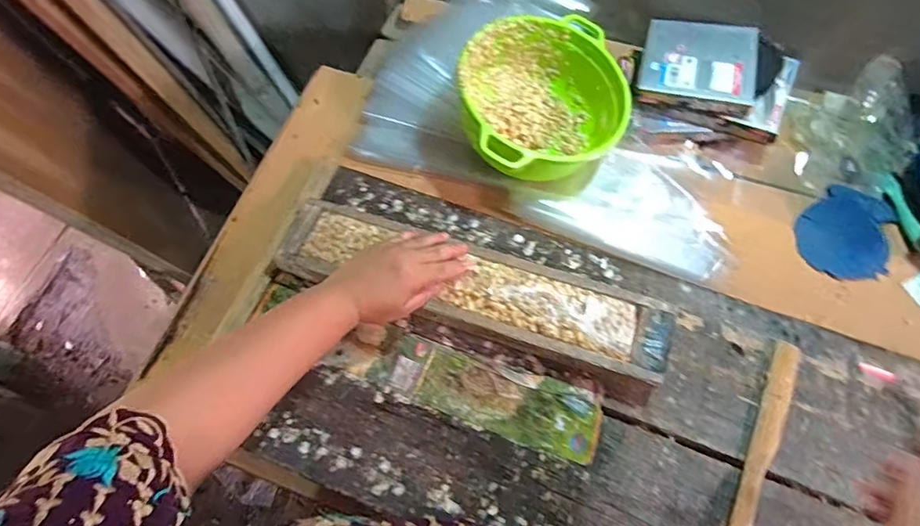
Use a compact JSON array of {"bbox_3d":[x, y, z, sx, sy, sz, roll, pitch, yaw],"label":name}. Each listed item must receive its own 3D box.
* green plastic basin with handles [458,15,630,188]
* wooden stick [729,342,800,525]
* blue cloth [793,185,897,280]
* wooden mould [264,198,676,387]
[{"bbox_3d":[0.103,-0.201,0.615,0.199,0.105,0.200,-1,67,2],"label":"green plastic basin with handles"},{"bbox_3d":[0.300,0.180,0.478,0.028,0.012,0.228,24,70,12],"label":"wooden stick"},{"bbox_3d":[0.485,-0.038,0.614,0.100,0.013,0.132,28,71,14],"label":"blue cloth"},{"bbox_3d":[0.010,0.026,0.536,0.424,0.033,0.096,17,69,9],"label":"wooden mould"}]

